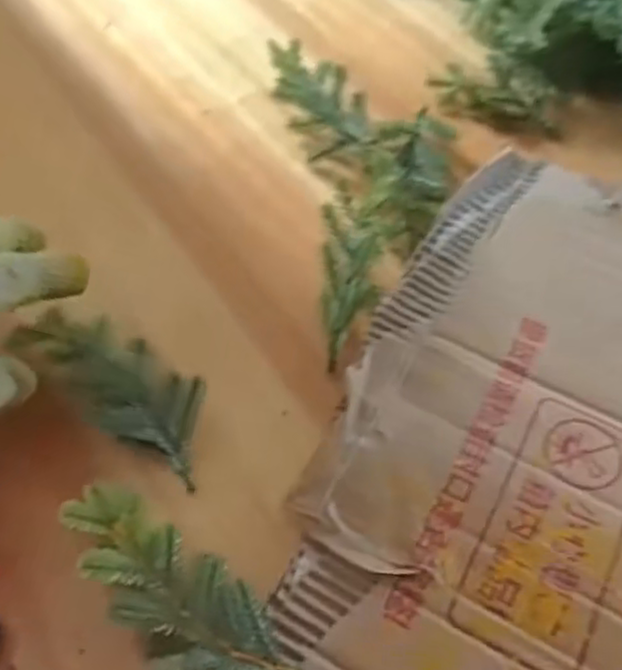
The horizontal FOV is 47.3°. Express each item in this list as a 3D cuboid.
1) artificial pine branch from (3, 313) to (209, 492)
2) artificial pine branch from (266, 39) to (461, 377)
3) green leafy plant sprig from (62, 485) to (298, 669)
[{"bbox_3d":[-0.094,0.024,0.355,0.117,0.019,0.043,34,63,22],"label":"artificial pine branch"},{"bbox_3d":[0.041,-0.100,0.425,0.109,0.043,0.233,-9,56,-4],"label":"artificial pine branch"},{"bbox_3d":[-0.057,0.107,0.293,0.044,0.019,0.118,-38,62,-22],"label":"green leafy plant sprig"}]

